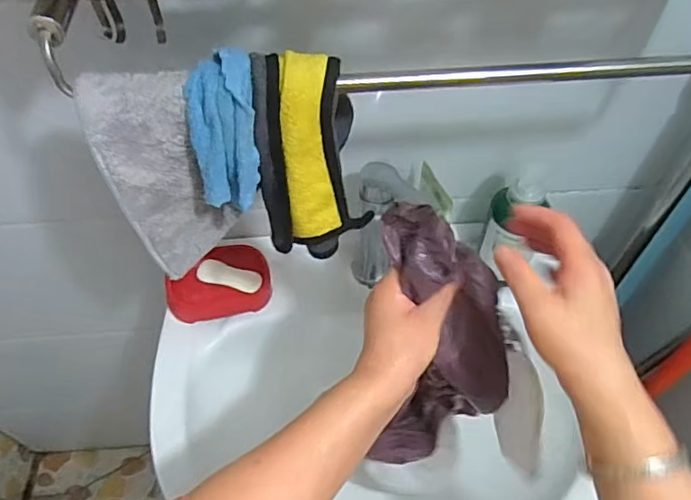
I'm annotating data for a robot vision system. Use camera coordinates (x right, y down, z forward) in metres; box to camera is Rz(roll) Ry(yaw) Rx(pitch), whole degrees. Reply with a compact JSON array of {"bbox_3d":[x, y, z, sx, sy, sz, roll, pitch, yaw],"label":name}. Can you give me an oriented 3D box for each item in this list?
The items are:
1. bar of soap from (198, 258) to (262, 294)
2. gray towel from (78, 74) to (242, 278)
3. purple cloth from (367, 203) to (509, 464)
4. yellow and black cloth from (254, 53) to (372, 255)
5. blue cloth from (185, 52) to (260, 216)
[{"bbox_3d":[-0.153,0.036,0.732,0.082,0.020,0.030,10,54,7],"label":"bar of soap"},{"bbox_3d":[-0.148,-0.054,0.463,0.088,0.175,0.063,-9,54,-7],"label":"gray towel"},{"bbox_3d":[0.079,0.094,0.499,0.108,0.282,0.082,-12,34,-9],"label":"purple cloth"},{"bbox_3d":[-0.030,-0.067,0.449,0.078,0.175,0.037,-10,38,-4],"label":"yellow and black cloth"},{"bbox_3d":[-0.091,-0.088,0.425,0.048,0.118,0.029,5,32,3],"label":"blue cloth"}]

